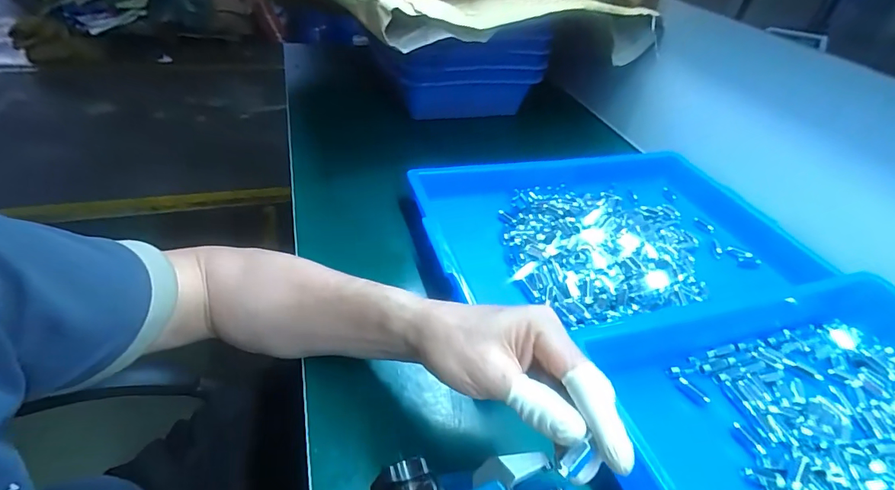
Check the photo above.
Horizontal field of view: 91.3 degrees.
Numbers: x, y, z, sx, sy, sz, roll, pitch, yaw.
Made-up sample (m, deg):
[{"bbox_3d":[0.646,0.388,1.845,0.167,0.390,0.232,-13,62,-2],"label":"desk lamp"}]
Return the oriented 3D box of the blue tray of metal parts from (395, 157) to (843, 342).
[{"bbox_3d":[0.204,-0.027,0.521,0.446,0.053,0.284,-7,43,-16],"label":"blue tray of metal parts"}]

